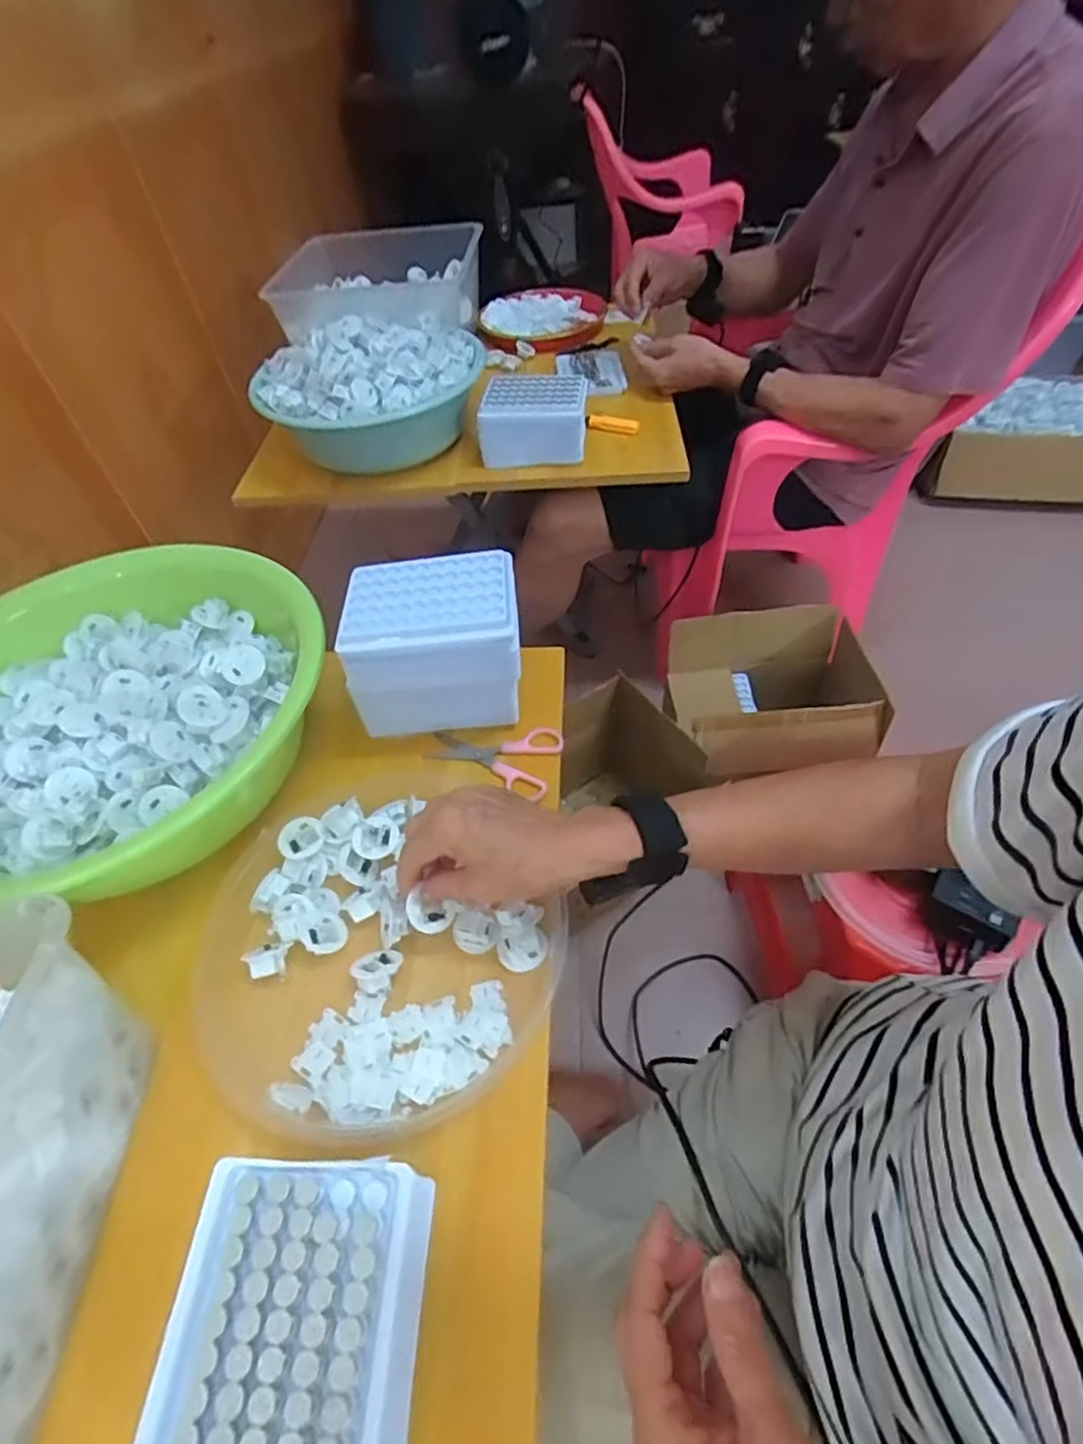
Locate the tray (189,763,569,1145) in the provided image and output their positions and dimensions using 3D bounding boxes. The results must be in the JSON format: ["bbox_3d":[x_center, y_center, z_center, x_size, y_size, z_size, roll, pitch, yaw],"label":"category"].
[{"bbox_3d":[-0.118,0.144,0.434,0.217,0.047,0.238,-1,56,2],"label":"tray"}]

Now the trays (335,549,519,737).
[{"bbox_3d":[-0.083,-0.055,0.525,0.130,0.129,0.089,-5,50,0],"label":"trays"}]

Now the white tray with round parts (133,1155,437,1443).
[{"bbox_3d":[-0.106,0.278,0.289,0.110,0.057,0.129,-2,51,4],"label":"white tray with round parts"}]

